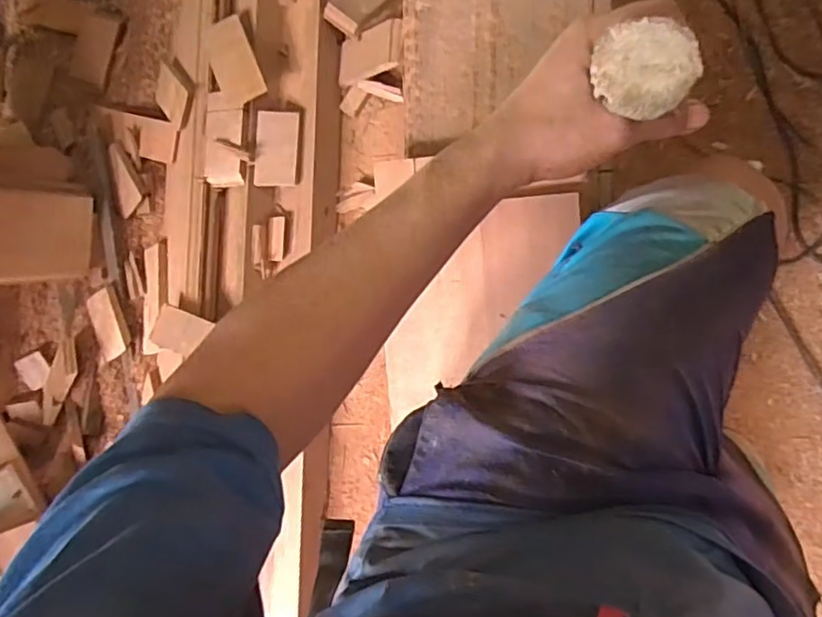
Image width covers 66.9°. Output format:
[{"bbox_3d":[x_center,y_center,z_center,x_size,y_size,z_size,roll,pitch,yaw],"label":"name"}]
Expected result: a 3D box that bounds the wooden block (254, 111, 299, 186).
[{"bbox_3d":[-0.149,-0.179,0.698,0.049,0.017,0.083,0,93,6],"label":"wooden block"}]

